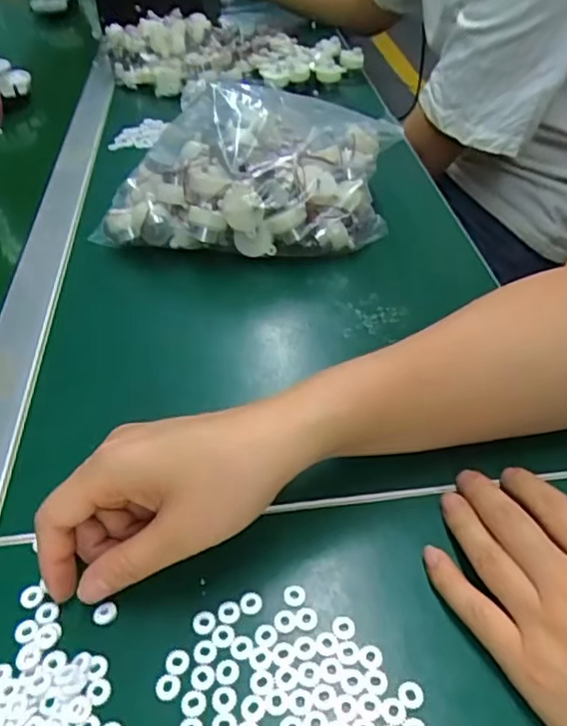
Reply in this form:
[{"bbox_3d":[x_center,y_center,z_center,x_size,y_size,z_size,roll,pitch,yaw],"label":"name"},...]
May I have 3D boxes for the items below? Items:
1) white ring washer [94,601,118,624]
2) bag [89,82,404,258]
[{"bbox_3d":[-0.086,0.120,0.288,0.011,0.004,0.009,-25,49,-22],"label":"white ring washer"},{"bbox_3d":[-0.024,-0.190,0.545,0.234,0.097,0.224,5,45,7],"label":"bag"}]

